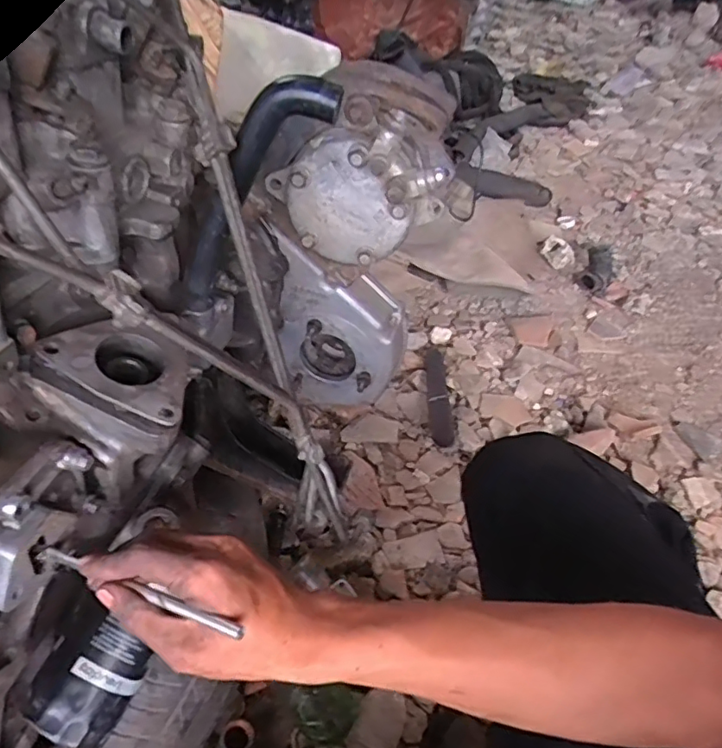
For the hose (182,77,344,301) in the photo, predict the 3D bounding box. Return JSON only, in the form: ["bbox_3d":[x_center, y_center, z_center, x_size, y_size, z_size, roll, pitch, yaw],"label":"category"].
[{"bbox_3d":[-0.085,-0.130,0.406,0.043,0.195,0.034,15,43,-32],"label":"hose"}]

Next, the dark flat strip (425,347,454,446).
[{"bbox_3d":[0.129,0.036,0.944,0.034,0.016,0.195,1,50,-2],"label":"dark flat strip"}]

